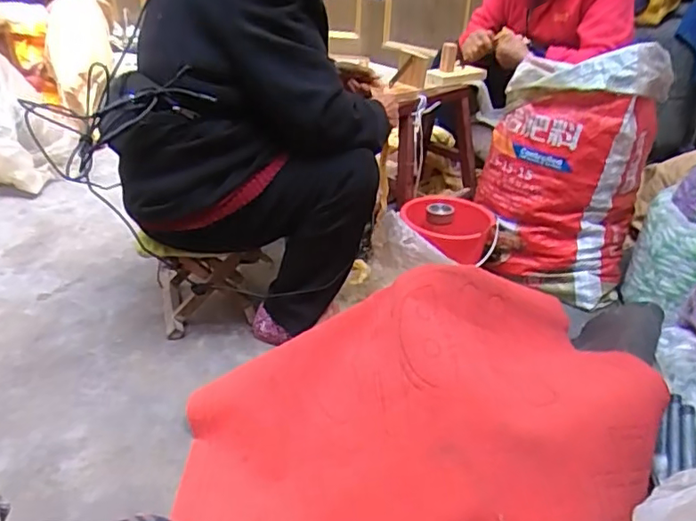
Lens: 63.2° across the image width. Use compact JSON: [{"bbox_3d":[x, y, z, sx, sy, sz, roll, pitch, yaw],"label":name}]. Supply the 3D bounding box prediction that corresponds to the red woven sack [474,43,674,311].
[{"bbox_3d":[0.494,-0.219,1.341,0.404,0.526,0.229,17,31,17],"label":"red woven sack"}]

